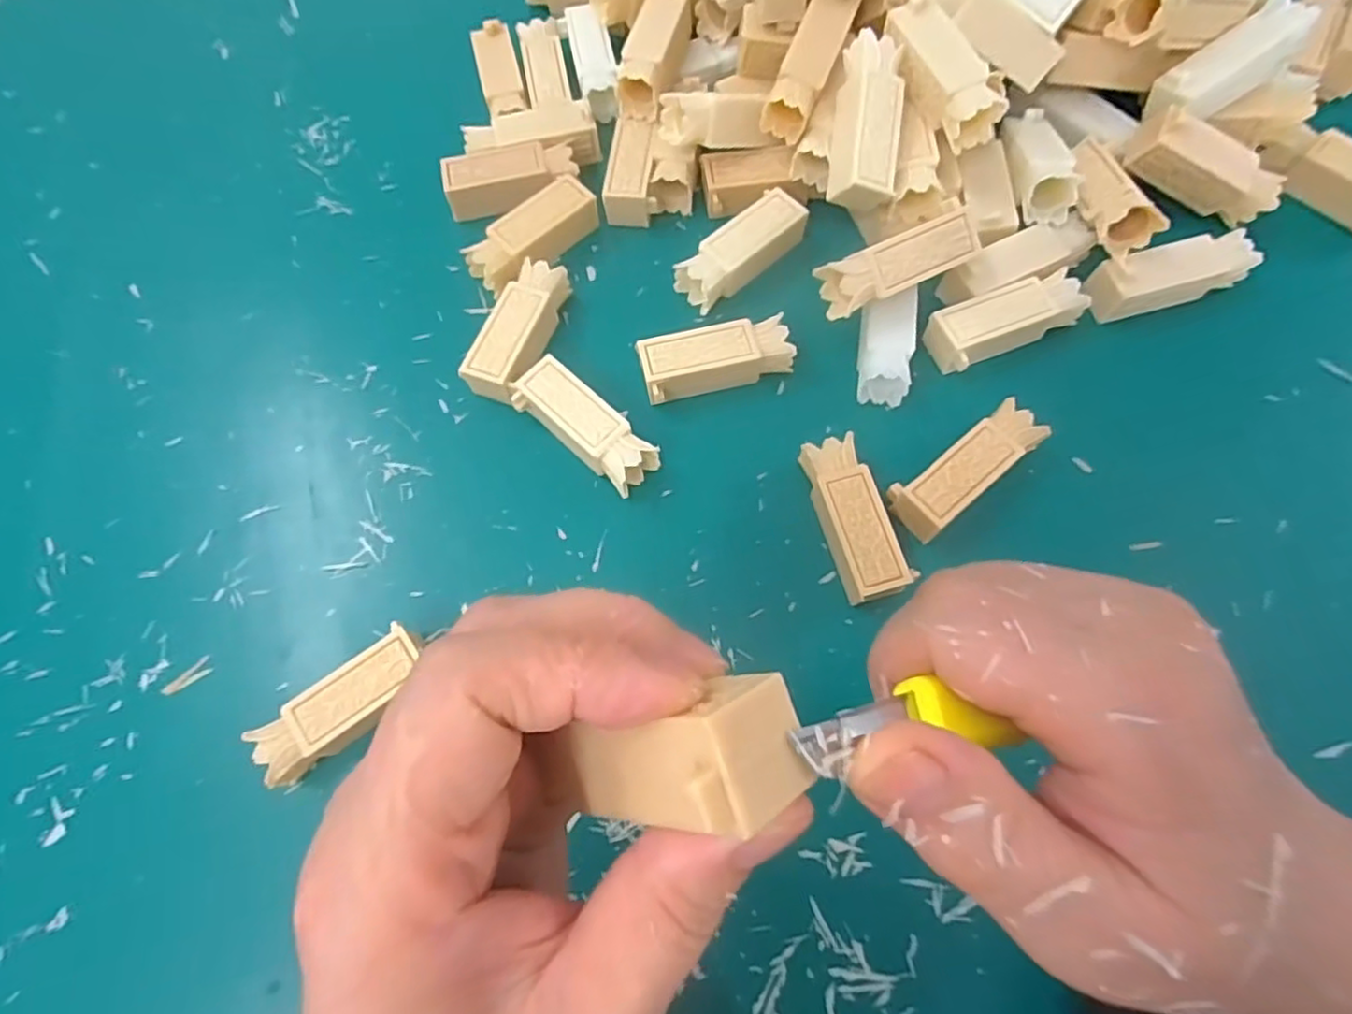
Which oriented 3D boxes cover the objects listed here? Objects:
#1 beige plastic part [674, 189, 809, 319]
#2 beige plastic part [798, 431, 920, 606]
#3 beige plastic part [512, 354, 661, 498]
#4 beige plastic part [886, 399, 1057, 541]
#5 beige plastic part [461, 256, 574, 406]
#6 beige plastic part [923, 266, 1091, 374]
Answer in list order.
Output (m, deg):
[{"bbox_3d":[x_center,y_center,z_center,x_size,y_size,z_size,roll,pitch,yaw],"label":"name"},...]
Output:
[{"bbox_3d":[0.028,-0.112,0.294,0.061,0.020,0.021,-40,74,-11],"label":"beige plastic part"},{"bbox_3d":[0.065,0.006,0.251,0.024,0.020,0.061,-17,71,-3],"label":"beige plastic part"},{"bbox_3d":[-0.036,-0.031,0.267,0.060,0.020,0.024,39,77,14],"label":"beige plastic part"},{"bbox_3d":[0.112,-0.014,0.257,0.061,0.020,0.022,-36,73,-10],"label":"beige plastic part"},{"bbox_3d":[-0.065,-0.073,0.283,0.024,0.019,0.063,21,73,10],"label":"beige plastic part"},{"bbox_3d":[0.136,-0.077,0.278,0.060,0.020,0.023,-24,71,-6],"label":"beige plastic part"}]

